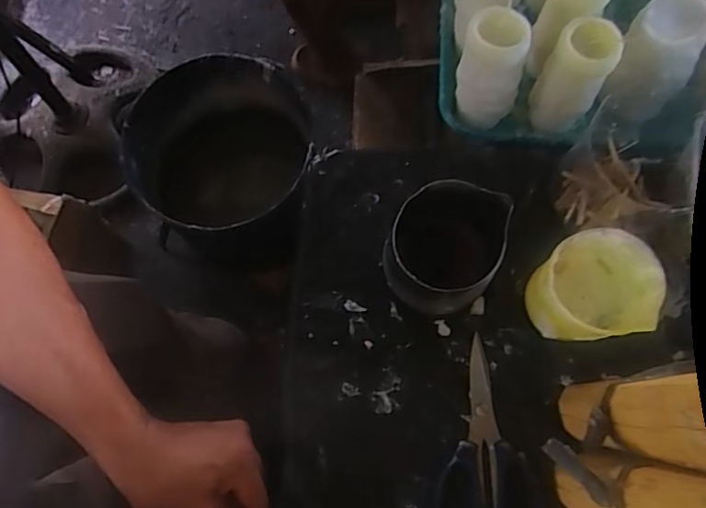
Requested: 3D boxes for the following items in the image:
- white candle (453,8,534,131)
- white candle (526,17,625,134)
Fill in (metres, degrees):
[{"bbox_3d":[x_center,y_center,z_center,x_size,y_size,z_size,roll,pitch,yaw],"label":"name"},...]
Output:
[{"bbox_3d":[0.122,-0.165,0.507,0.051,0.109,0.051,-2,72,2],"label":"white candle"},{"bbox_3d":[0.194,-0.155,0.500,0.052,0.107,0.051,30,75,11],"label":"white candle"}]

